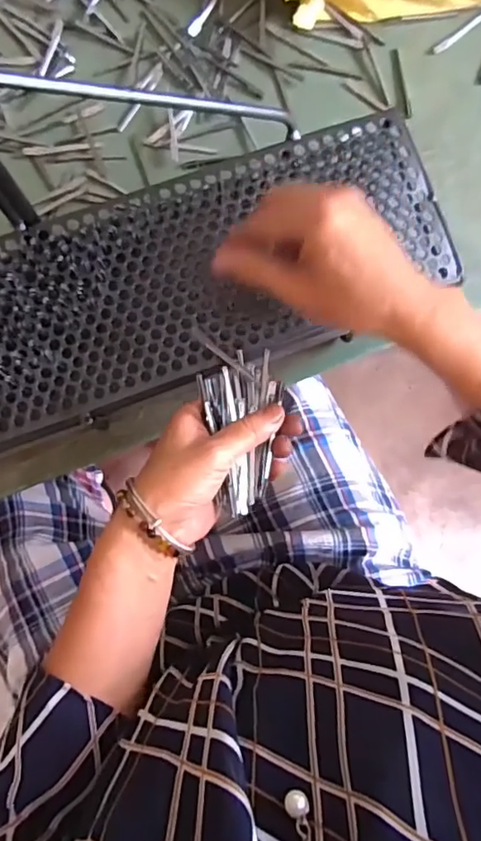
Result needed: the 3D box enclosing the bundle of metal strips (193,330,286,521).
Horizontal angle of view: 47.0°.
[{"bbox_3d":[0.002,-0.002,0.379,0.055,0.020,0.126,-4,77,-3],"label":"bundle of metal strips"}]

